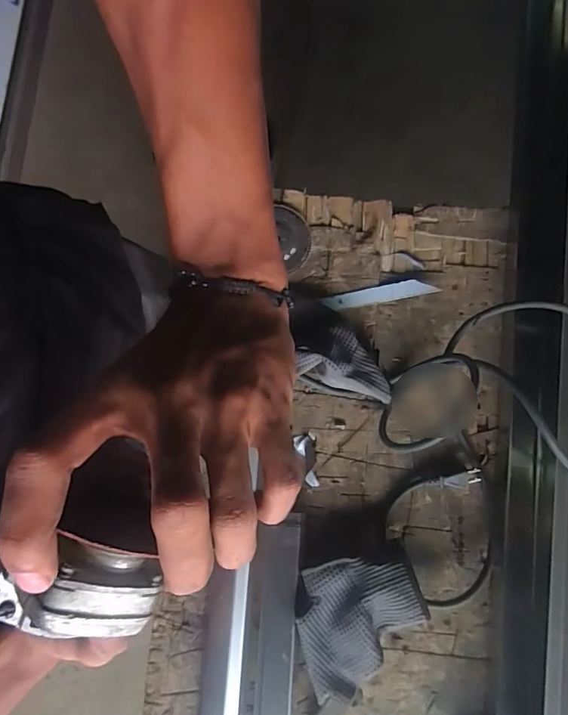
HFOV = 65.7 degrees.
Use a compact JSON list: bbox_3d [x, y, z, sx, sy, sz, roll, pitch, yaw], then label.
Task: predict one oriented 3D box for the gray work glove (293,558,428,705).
[{"bbox_3d":[0.083,0.284,0.473,0.133,0.046,0.135,0,80,0],"label":"gray work glove"}]

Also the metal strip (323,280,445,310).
[{"bbox_3d":[0.120,-0.079,0.554,0.143,0.012,0.021,-11,80,-2],"label":"metal strip"}]

